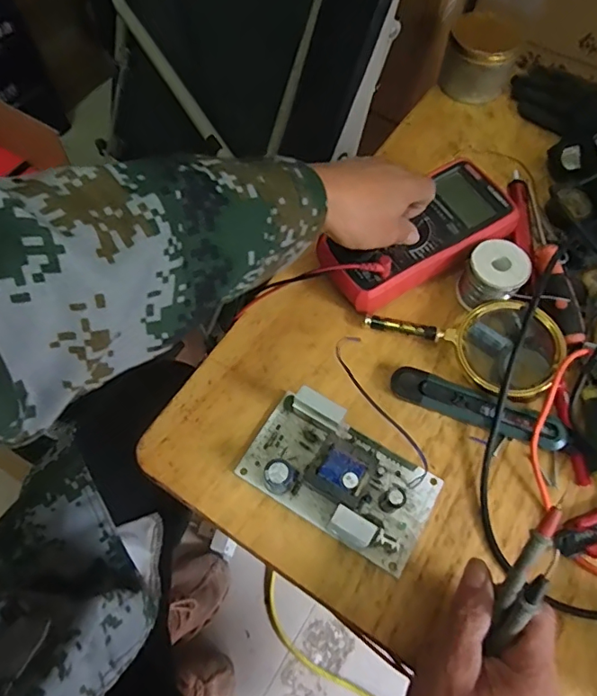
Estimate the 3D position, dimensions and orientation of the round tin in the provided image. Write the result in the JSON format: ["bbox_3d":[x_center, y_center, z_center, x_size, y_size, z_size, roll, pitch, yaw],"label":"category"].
[{"bbox_3d":[0.221,-0.350,0.611,0.086,0.056,0.098,18,65,8],"label":"round tin"}]

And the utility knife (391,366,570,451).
[{"bbox_3d":[0.152,0.053,0.437,0.145,0.019,0.029,21,65,9],"label":"utility knife"}]

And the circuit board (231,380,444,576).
[{"bbox_3d":[0.033,0.099,0.397,0.150,0.041,0.081,29,67,13],"label":"circuit board"}]

